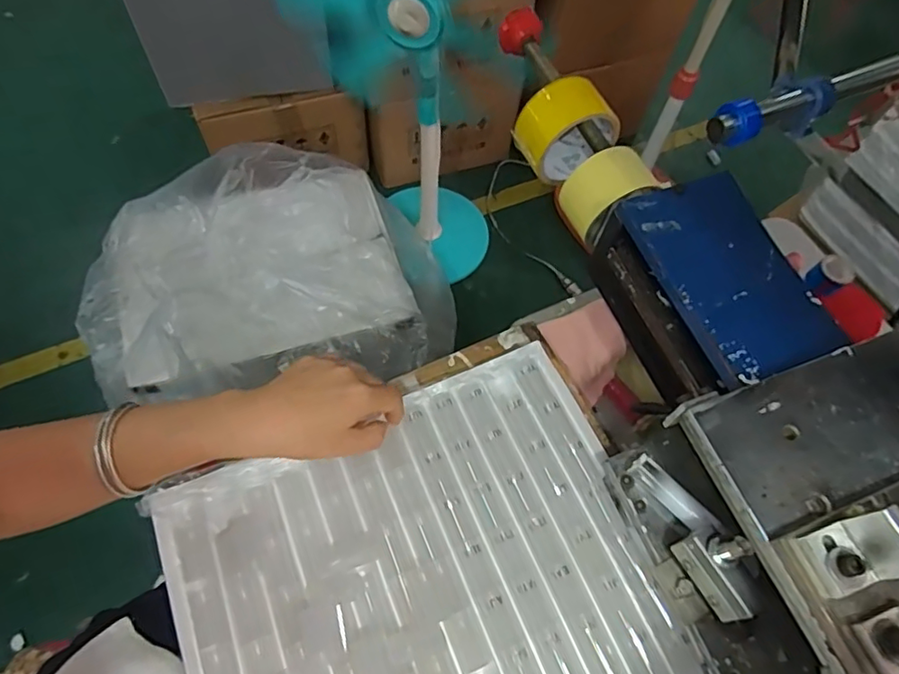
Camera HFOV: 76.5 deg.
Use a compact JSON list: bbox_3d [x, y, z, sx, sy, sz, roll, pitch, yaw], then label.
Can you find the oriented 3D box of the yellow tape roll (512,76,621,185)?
[{"bbox_3d":[0.114,-0.198,0.571,0.088,0.095,0.066,-23,66,-14],"label":"yellow tape roll"}]

